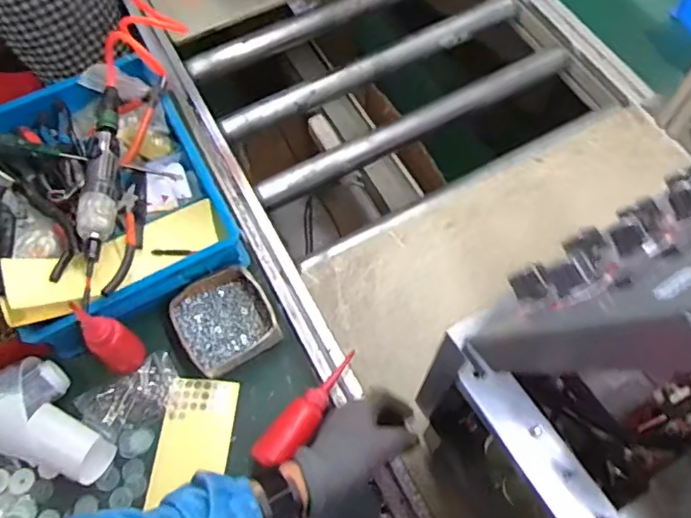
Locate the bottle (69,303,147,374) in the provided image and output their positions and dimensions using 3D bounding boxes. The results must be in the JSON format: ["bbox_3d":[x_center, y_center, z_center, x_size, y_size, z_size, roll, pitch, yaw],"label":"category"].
[{"bbox_3d":[-0.278,0.097,0.655,0.053,0.119,0.048,29,69,15],"label":"bottle"}]

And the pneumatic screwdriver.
[{"bbox_3d":[-0.312,-0.095,0.707,0.035,0.052,0.316,-10,64,-2],"label":"pneumatic screwdriver"}]

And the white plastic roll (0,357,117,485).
[{"bbox_3d":[-0.346,0.180,0.636,0.169,0.061,0.108,20,67,11],"label":"white plastic roll"}]

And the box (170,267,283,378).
[{"bbox_3d":[-0.153,0.075,0.704,0.117,0.033,0.118,-28,66,-11],"label":"box"}]

